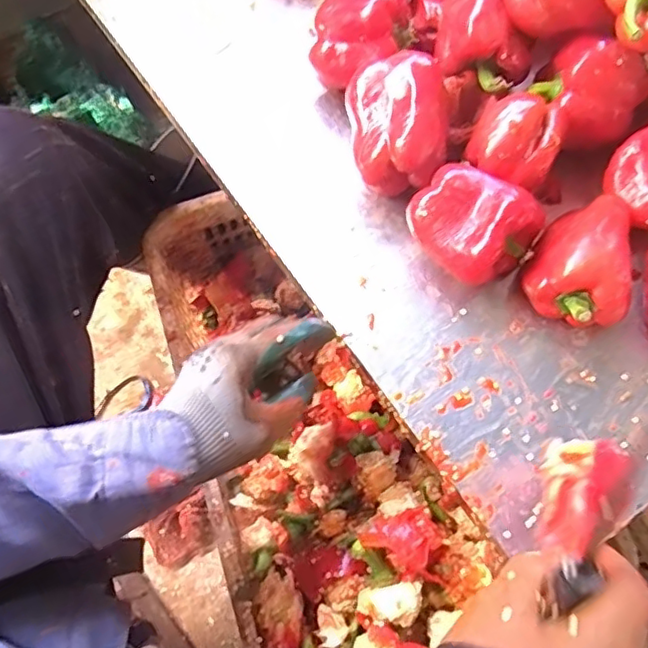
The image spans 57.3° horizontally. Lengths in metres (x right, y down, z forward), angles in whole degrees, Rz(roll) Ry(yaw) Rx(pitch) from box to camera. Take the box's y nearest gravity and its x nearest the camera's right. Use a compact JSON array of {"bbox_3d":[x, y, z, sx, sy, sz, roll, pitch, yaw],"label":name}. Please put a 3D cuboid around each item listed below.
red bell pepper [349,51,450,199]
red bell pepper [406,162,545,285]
[{"bbox_3d":[0.065,-0.171,0.513,0.082,0.074,0.102,-6,70,-1],"label":"red bell pepper"},{"bbox_3d":[0.122,-0.083,0.491,0.082,0.067,0.094,-41,74,-13],"label":"red bell pepper"}]

